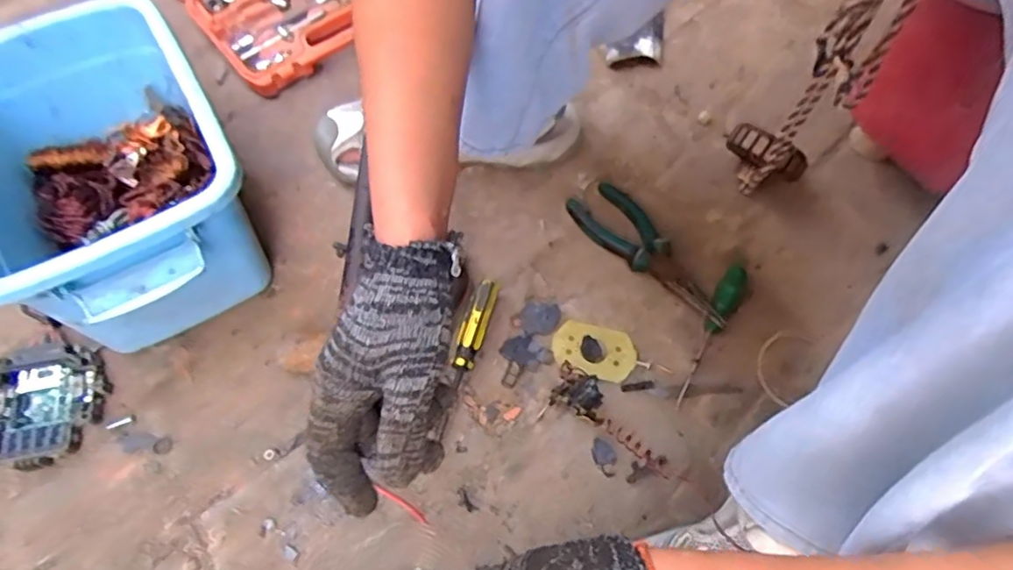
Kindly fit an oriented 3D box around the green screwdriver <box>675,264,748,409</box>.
[{"bbox_3d":[0.183,0.041,0.540,0.022,0.024,0.146,28,65,15],"label":"green screwdriver"}]

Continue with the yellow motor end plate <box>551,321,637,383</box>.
[{"bbox_3d":[0.079,0.058,0.540,0.074,0.004,0.047,16,63,10],"label":"yellow motor end plate"}]

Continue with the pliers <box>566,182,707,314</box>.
[{"bbox_3d":[0.130,-0.039,0.580,0.069,0.028,0.168,-30,65,-15],"label":"pliers"}]

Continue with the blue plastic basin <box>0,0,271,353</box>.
[{"bbox_3d":[-0.327,-0.081,0.517,0.189,0.169,0.289,-29,65,-13],"label":"blue plastic basin"}]

